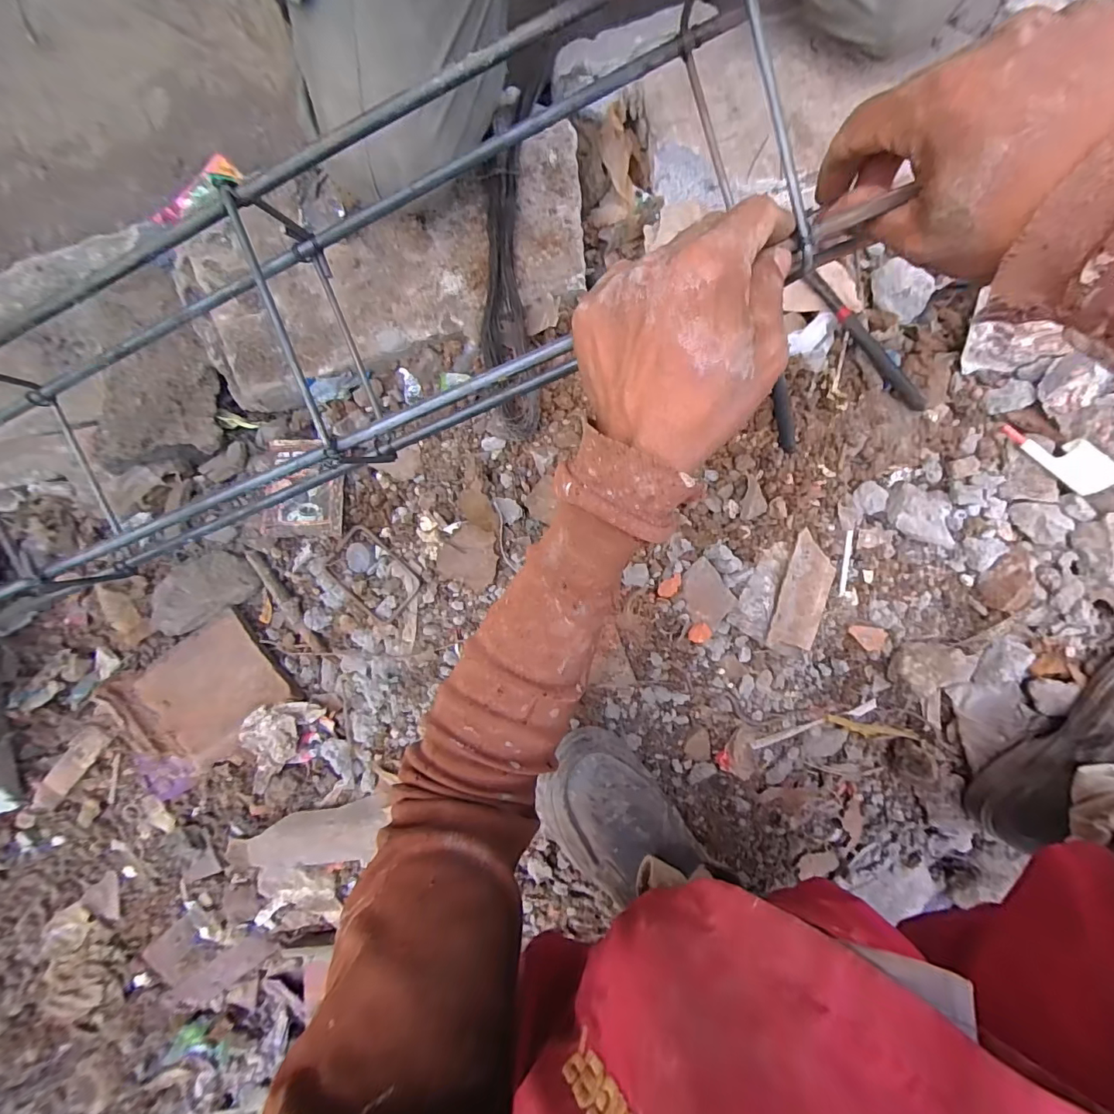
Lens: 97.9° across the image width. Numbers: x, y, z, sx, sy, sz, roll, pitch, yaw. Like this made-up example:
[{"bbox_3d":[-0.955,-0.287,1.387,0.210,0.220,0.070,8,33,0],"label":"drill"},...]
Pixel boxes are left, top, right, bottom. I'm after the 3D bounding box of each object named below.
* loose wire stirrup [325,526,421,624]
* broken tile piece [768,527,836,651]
[{"bbox_3d":[-0.185,0.019,0.480,0.090,0.010,0.064,40,97,-3],"label":"loose wire stirrup"},{"bbox_3d":[0.231,0.034,0.454,0.043,0.016,0.105,16,97,0],"label":"broken tile piece"}]

